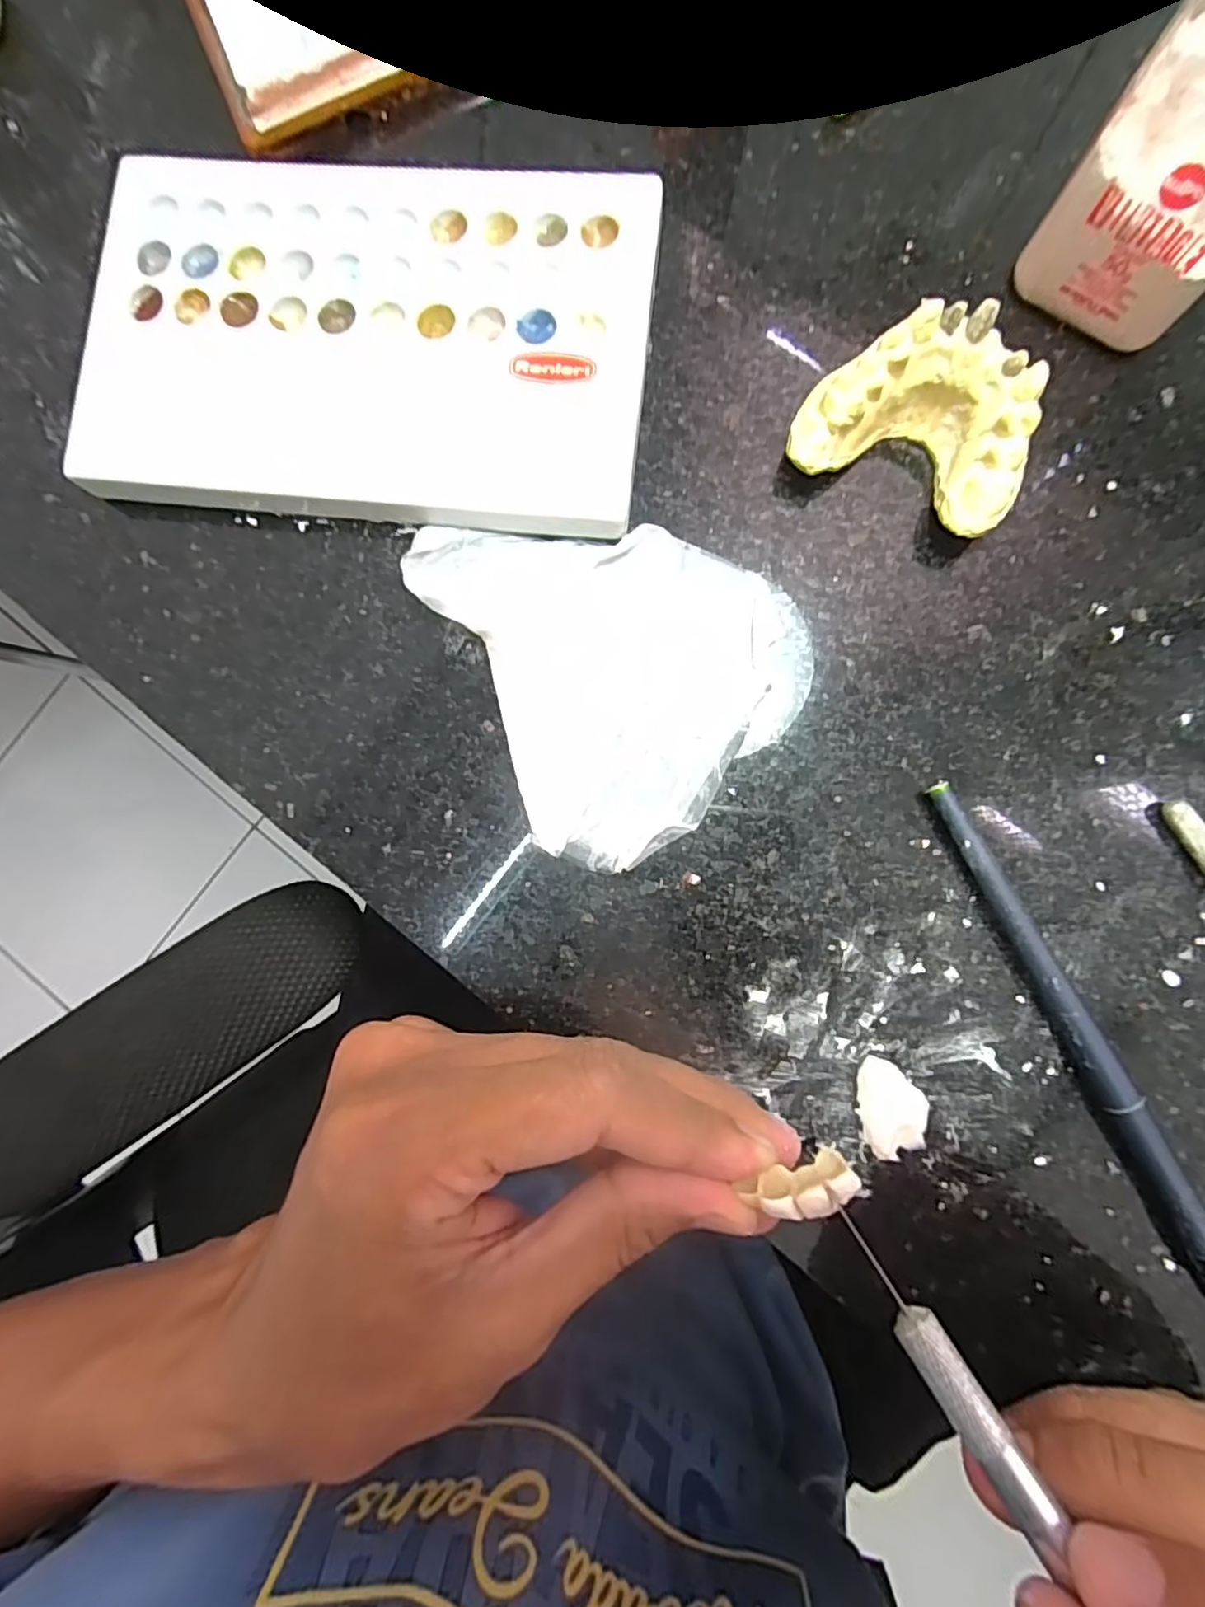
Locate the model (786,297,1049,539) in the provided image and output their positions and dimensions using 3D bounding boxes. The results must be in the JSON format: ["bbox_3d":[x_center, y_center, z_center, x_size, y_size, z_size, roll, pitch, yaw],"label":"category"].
[{"bbox_3d":[0.078,-0.093,0.153,0.054,0.027,0.037,27,89,5],"label":"model"}]

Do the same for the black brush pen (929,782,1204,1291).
[{"bbox_3d":[0.120,0.067,0.149,0.009,0.009,0.159,-28,85,2],"label":"black brush pen"}]

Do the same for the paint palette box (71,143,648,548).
[{"bbox_3d":[-0.063,-0.125,0.171,0.148,0.013,0.094,6,87,4],"label":"paint palette box"}]

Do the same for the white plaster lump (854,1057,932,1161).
[{"bbox_3d":[0.072,0.075,0.154,0.016,0.004,0.024,-14,86,3],"label":"white plaster lump"}]

